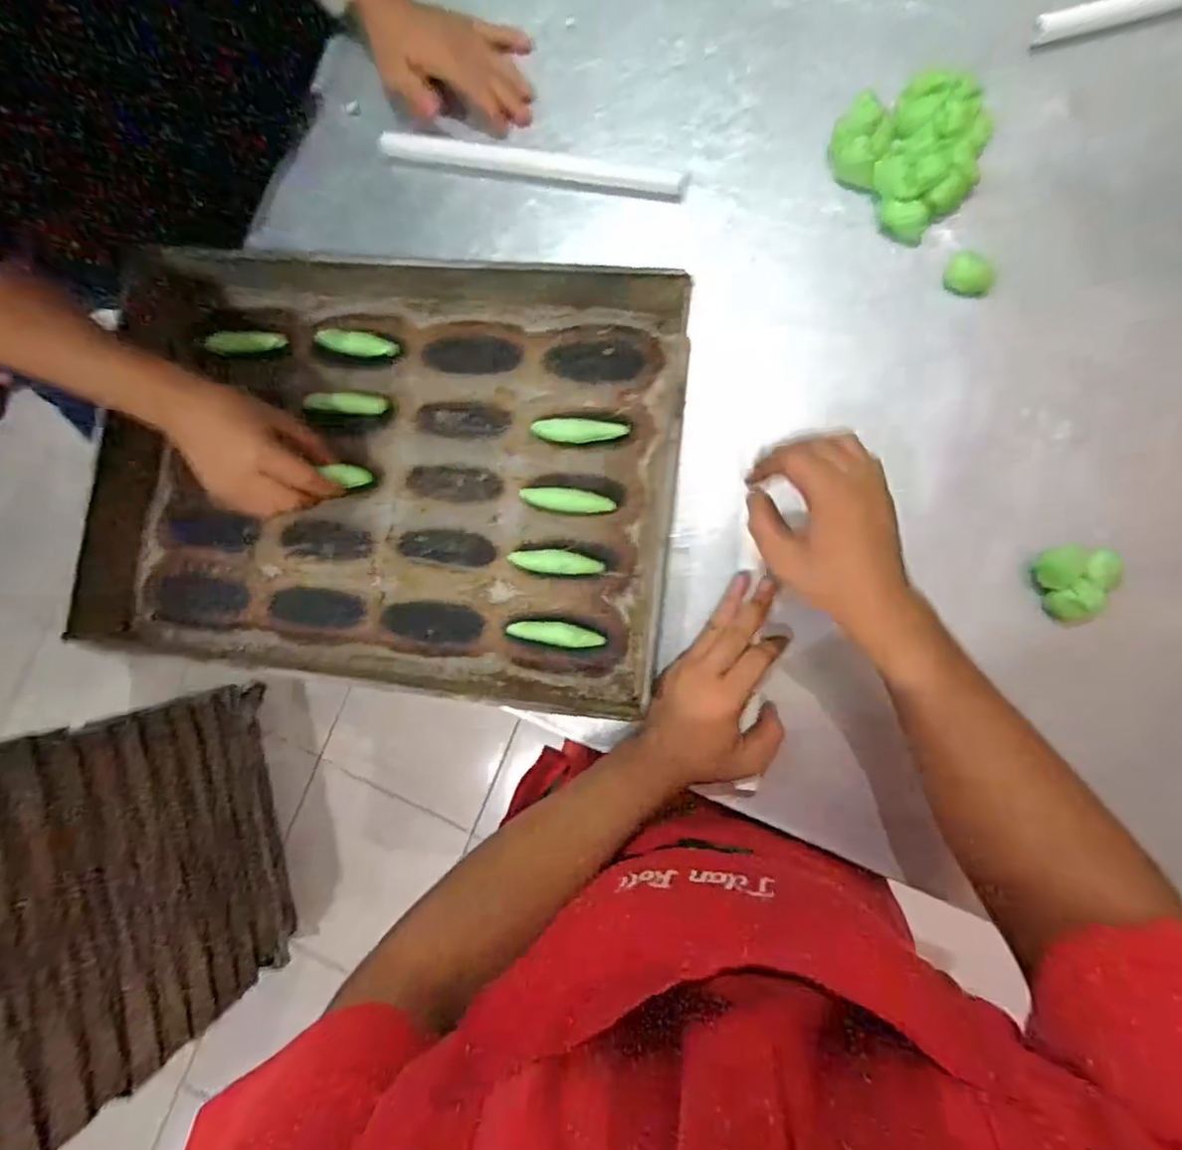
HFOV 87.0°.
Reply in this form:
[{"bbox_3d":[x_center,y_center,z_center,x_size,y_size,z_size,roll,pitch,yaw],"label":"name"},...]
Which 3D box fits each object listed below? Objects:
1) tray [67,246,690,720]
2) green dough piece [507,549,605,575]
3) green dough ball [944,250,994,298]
[{"bbox_3d":[-0.195,-0.096,0.565,0.539,0.071,0.385,5,86,6],"label":"tray"},{"bbox_3d":[-0.031,-0.011,0.548,0.081,0.011,0.021,4,86,6],"label":"green dough piece"},{"bbox_3d":[0.318,-0.251,0.523,0.038,0.021,0.027,26,89,7],"label":"green dough ball"}]

